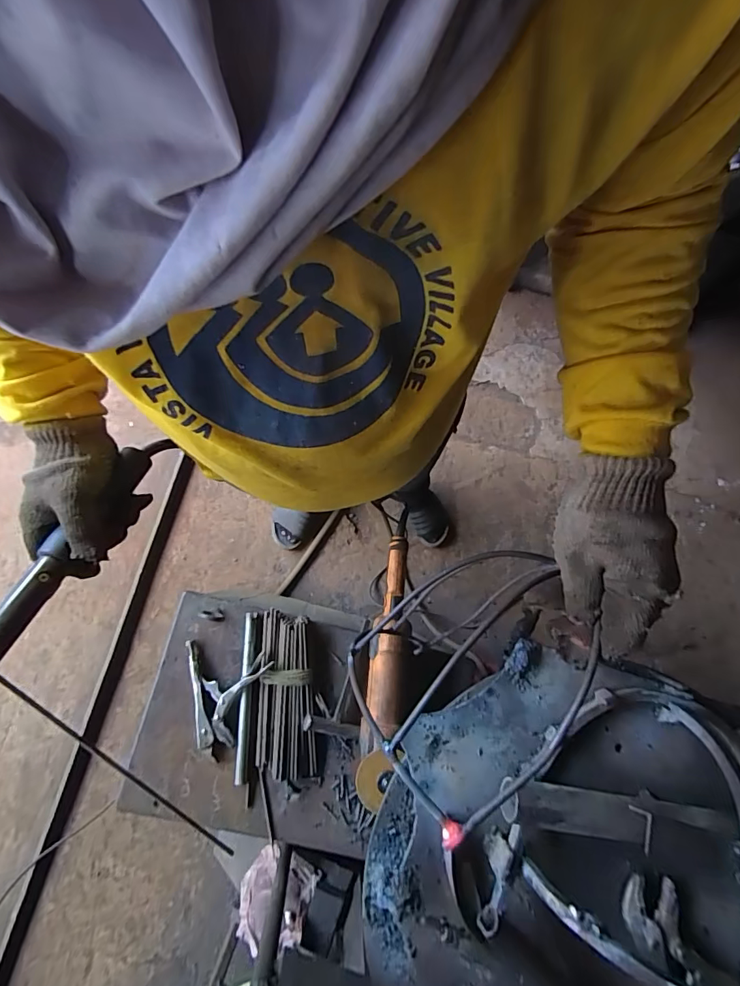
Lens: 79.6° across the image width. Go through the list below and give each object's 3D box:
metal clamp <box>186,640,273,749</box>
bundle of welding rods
[{"bbox_3d":[-0.215,0.304,0.688,0.121,0.020,0.155,-9,74,-4],"label":"metal clamp"},{"bbox_3d":[-0.134,0.314,0.694,0.088,0.037,0.251,-4,81,-5],"label":"bundle of welding rods"}]

